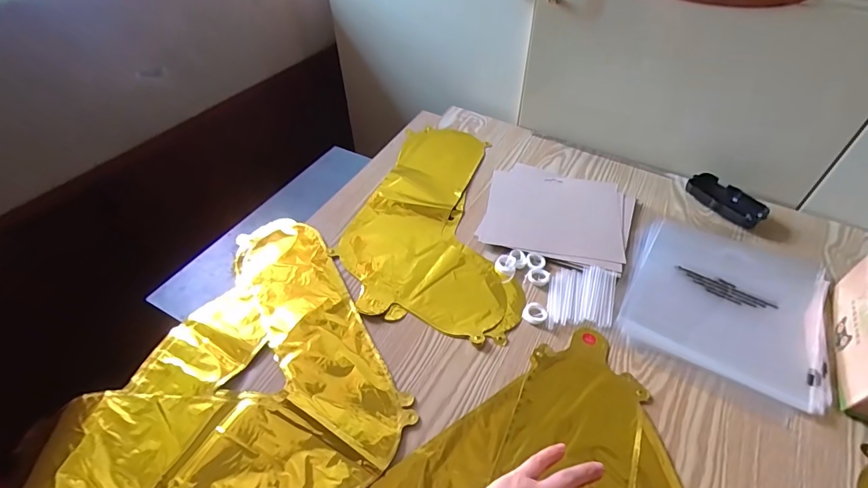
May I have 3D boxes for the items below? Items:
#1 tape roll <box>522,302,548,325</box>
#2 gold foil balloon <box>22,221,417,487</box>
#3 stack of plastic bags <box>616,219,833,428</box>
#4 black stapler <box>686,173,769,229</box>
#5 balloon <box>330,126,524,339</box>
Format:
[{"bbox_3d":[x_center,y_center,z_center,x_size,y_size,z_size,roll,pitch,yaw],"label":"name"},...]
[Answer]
[{"bbox_3d":[0.121,0.083,0.522,0.029,0.007,0.027,0,47,0],"label":"tape roll"},{"bbox_3d":[-0.193,0.102,0.502,0.322,0.010,0.350,2,47,1],"label":"gold foil balloon"},{"bbox_3d":[0.355,0.067,0.536,0.213,0.010,0.252,24,51,20],"label":"stack of plastic bags"},{"bbox_3d":[0.433,-0.066,0.650,0.053,0.024,0.107,-31,54,-26],"label":"black stapler"},{"bbox_3d":[0.001,-0.048,0.649,0.229,0.008,0.409,4,47,4],"label":"balloon"}]

